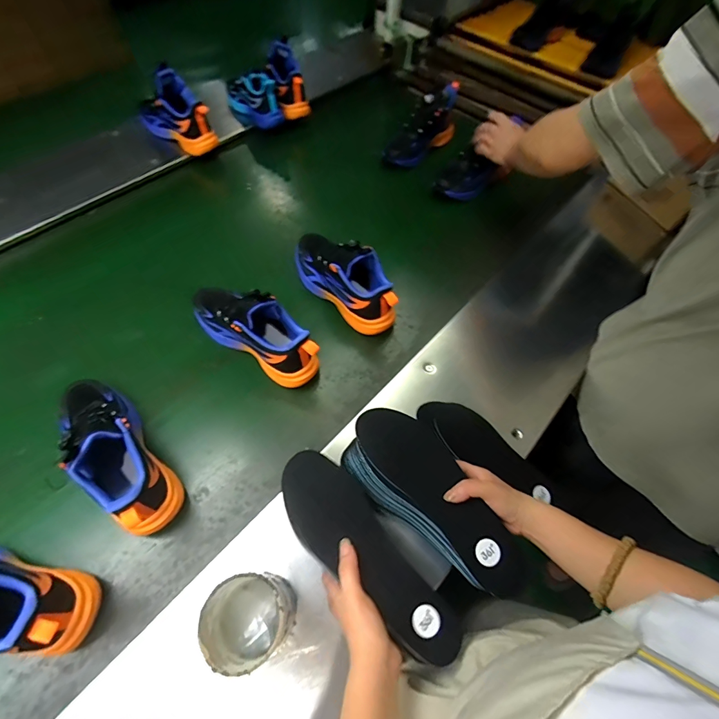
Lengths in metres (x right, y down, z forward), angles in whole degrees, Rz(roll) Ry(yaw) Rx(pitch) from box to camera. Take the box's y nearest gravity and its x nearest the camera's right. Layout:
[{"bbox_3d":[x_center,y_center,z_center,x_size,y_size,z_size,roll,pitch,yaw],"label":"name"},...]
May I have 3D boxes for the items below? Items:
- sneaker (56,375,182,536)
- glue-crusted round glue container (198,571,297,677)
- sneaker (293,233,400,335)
[{"bbox_3d":[-0.348,0.121,0.523,0.085,0.147,0.269,-39,67,-22],"label":"sneaker"},{"bbox_3d":[-0.117,0.284,0.416,0.072,0.135,0.082,7,59,3],"label":"glue-crusted round glue container"},{"bbox_3d":[-0.034,-0.162,0.706,0.087,0.131,0.268,-37,67,-21],"label":"sneaker"}]

